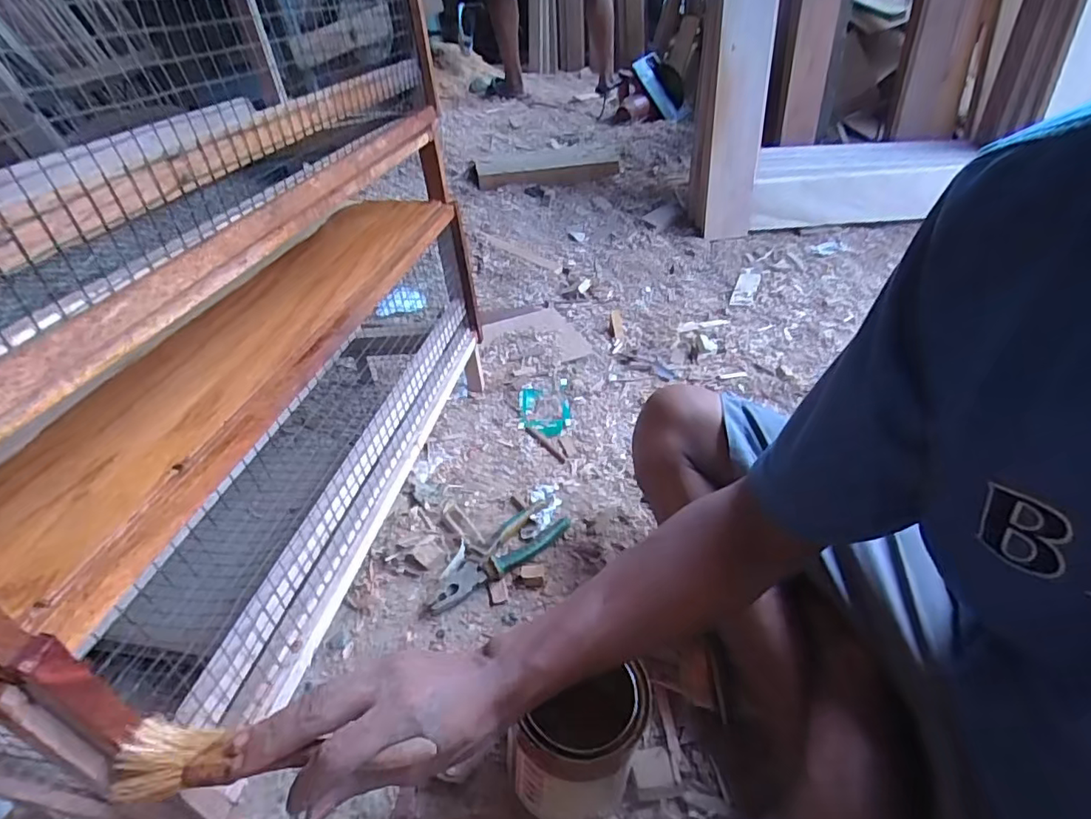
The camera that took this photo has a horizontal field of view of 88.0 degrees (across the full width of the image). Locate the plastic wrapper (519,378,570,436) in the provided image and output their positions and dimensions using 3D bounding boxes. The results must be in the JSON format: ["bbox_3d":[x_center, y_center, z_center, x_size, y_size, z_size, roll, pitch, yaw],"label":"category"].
[{"bbox_3d":[-0.001,-0.004,0.901,0.079,0.008,0.129,-3,40,1],"label":"plastic wrapper"}]

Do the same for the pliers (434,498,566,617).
[{"bbox_3d":[-0.060,0.171,0.677,0.184,0.025,0.063,-25,44,-24],"label":"pliers"}]

